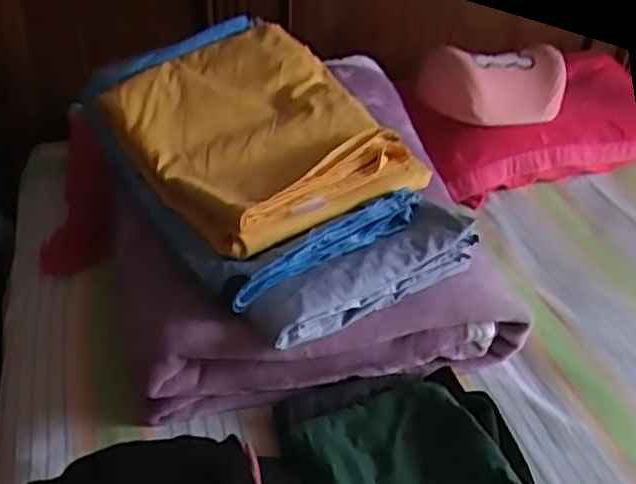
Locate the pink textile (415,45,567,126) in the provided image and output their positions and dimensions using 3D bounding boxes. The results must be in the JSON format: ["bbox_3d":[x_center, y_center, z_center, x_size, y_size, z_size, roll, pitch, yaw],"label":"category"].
[{"bbox_3d":[0.330,-0.296,1.318,0.285,0.112,0.077,5,36,3],"label":"pink textile"}]

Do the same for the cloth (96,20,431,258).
[{"bbox_3d":[-0.088,-0.157,0.962,0.327,0.088,0.398,-26,51,-19],"label":"cloth"}]

